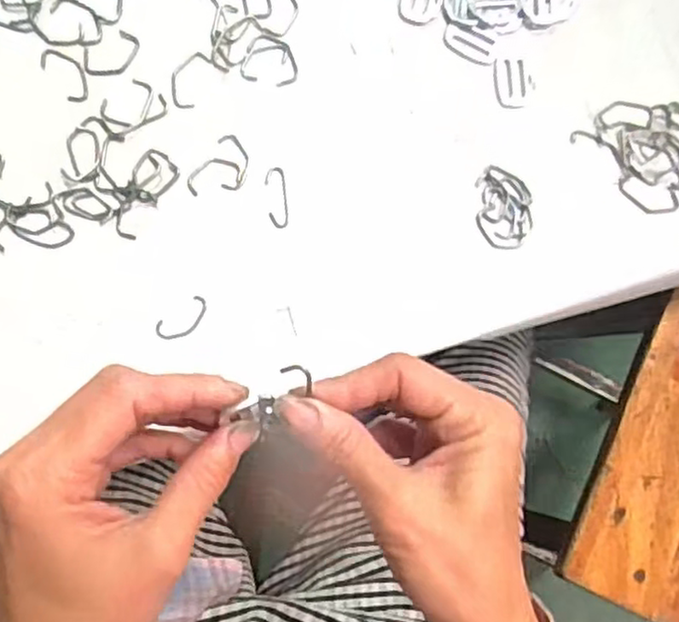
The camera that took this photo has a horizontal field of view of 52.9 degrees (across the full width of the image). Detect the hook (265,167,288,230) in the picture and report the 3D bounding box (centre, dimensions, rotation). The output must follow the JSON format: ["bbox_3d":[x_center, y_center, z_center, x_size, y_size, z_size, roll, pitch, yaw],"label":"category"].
[{"bbox_3d":[-0.036,-0.066,0.398,0.012,0.004,0.036,-5,84,-6],"label":"hook"}]

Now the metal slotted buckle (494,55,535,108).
[{"bbox_3d":[0.110,-0.144,0.425,0.024,0.004,0.032,-4,84,-6],"label":"metal slotted buckle"}]

